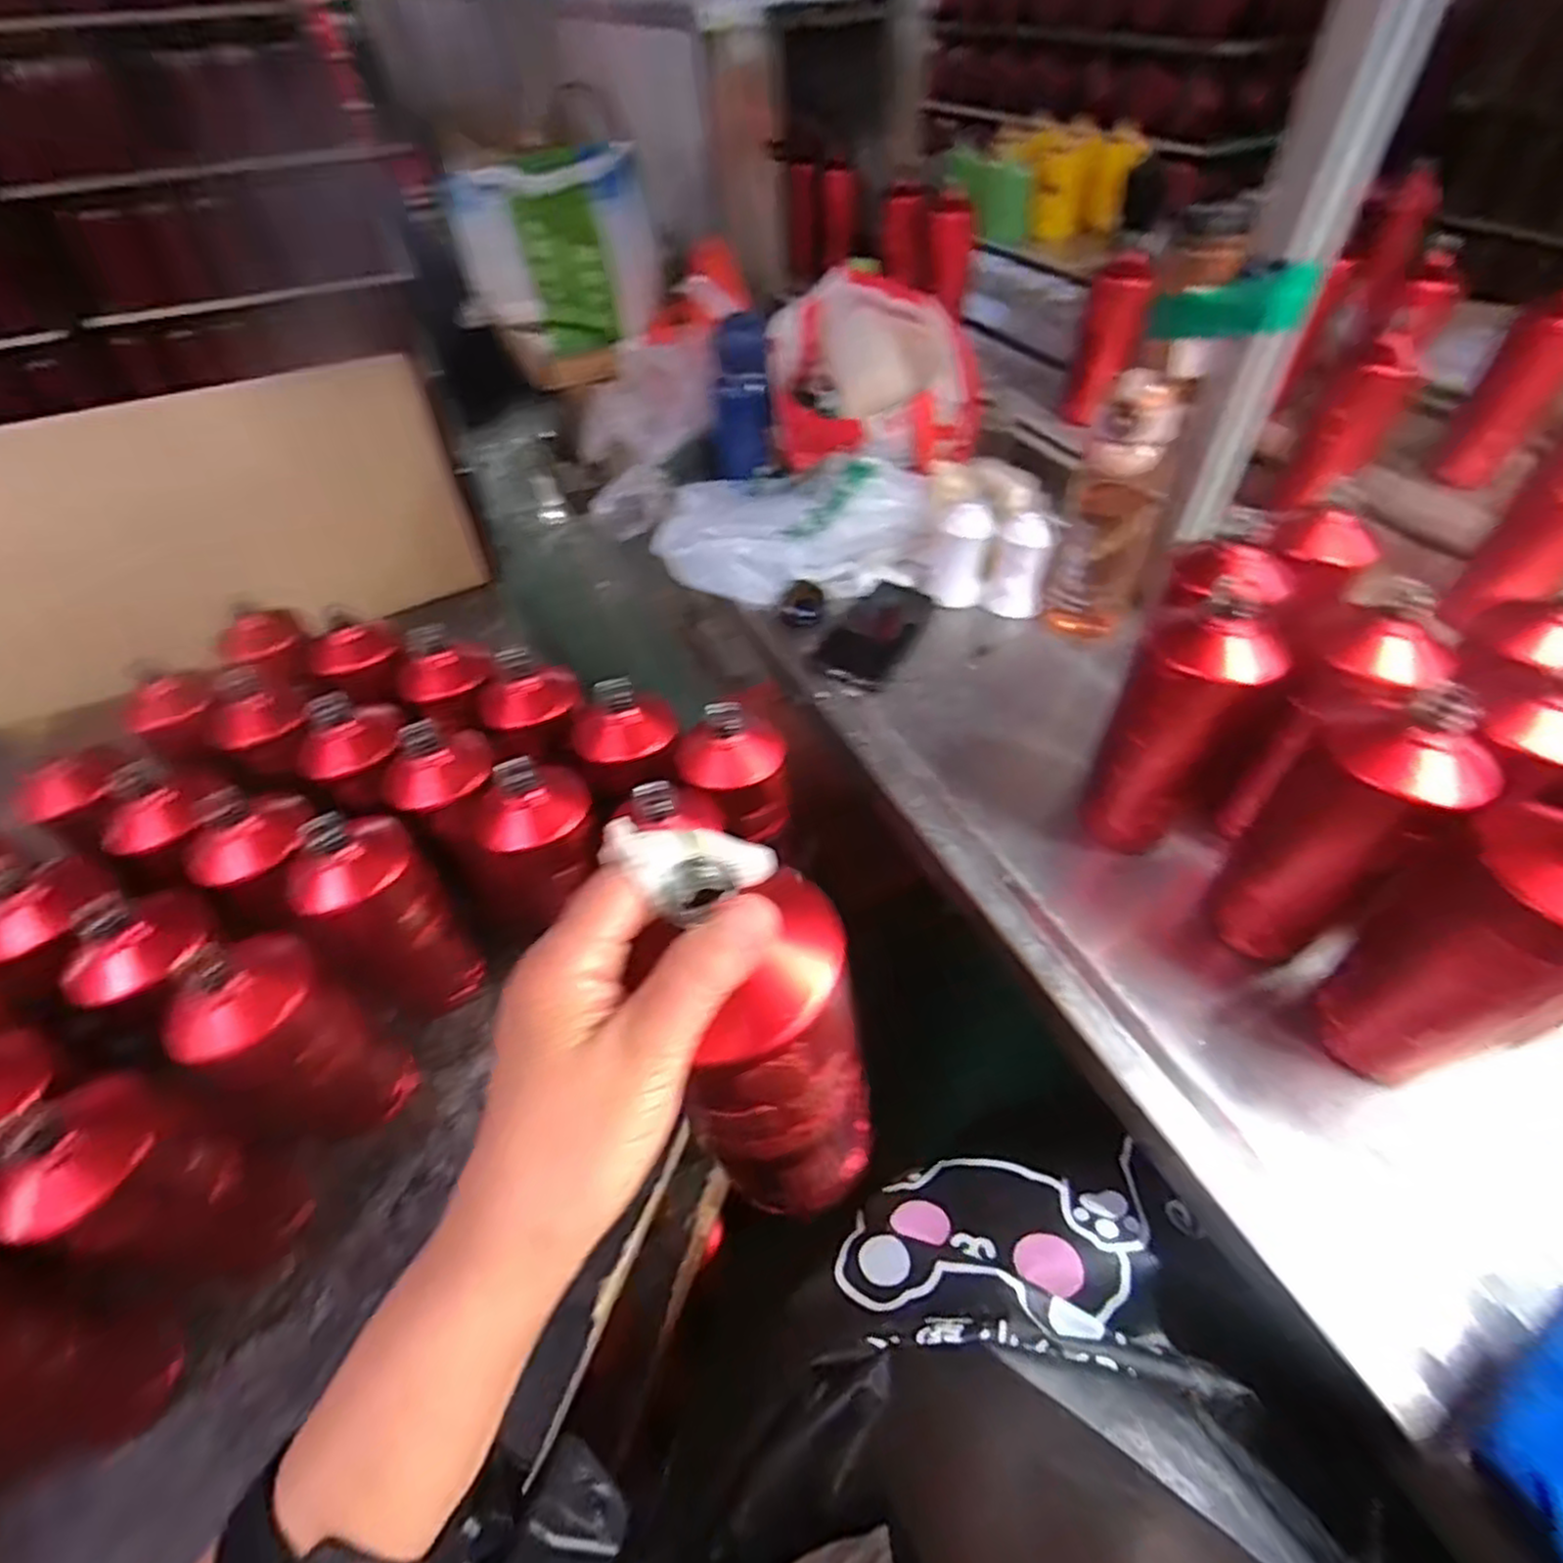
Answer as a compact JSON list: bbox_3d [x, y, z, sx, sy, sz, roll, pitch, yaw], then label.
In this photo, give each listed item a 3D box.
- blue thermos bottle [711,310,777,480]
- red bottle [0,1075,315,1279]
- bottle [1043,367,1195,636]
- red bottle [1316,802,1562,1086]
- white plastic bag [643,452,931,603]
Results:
[{"bbox_3d":[-0.046,-0.452,0.877,0.075,0.155,0.065,-5,49,1],"label":"blue thermos bottle"},{"bbox_3d":[-0.386,0.253,0.468,0.084,0.199,0.082,8,51,12],"label":"red bottle"},{"bbox_3d":[0.306,-0.245,0.699,0.085,0.241,0.070,16,53,18],"label":"bottle"},{"bbox_3d":[0.379,0.093,0.409,0.081,0.214,0.085,-25,52,-16],"label":"red bottle"},{"bbox_3d":[0.004,-0.279,0.820,0.310,0.085,0.170,12,52,15],"label":"white plastic bag"}]

